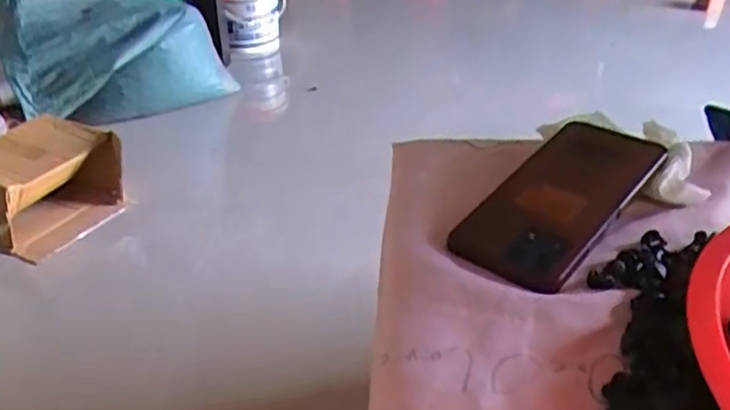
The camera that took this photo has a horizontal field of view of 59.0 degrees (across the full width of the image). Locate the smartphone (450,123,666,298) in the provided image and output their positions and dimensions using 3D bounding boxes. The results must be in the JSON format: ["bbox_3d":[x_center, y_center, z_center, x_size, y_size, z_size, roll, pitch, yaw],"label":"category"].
[{"bbox_3d":[0.127,-0.007,0.420,0.073,0.012,0.166,23,48,36],"label":"smartphone"}]

